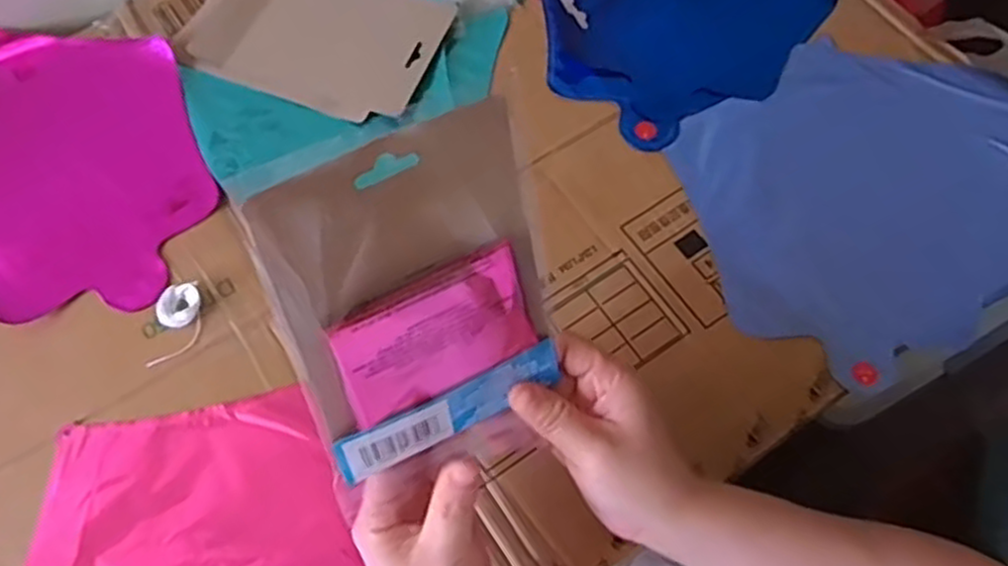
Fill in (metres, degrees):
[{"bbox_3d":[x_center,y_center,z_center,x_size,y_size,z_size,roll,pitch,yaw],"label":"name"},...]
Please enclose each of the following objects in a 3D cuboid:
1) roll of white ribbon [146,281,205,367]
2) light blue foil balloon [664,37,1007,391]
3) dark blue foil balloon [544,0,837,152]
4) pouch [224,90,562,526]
[{"bbox_3d":[-0.207,0.026,0.479,0.032,0.011,0.050,-3,65,-2],"label":"roll of white ribbon"},{"bbox_3d":[0.263,-0.067,0.542,0.278,0.017,0.226,-32,69,-14],"label":"light blue foil balloon"},{"bbox_3d":[0.138,-0.227,0.618,0.207,0.025,0.270,35,70,15],"label":"dark blue foil balloon"},{"bbox_3d":[-0.034,0.017,0.330,0.118,0.172,0.019,-23,31,-24],"label":"pouch"}]

